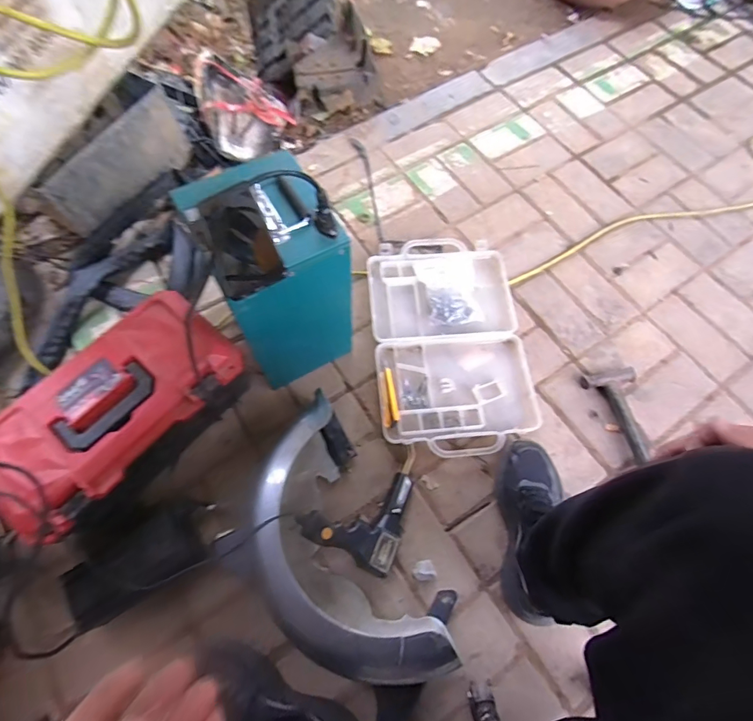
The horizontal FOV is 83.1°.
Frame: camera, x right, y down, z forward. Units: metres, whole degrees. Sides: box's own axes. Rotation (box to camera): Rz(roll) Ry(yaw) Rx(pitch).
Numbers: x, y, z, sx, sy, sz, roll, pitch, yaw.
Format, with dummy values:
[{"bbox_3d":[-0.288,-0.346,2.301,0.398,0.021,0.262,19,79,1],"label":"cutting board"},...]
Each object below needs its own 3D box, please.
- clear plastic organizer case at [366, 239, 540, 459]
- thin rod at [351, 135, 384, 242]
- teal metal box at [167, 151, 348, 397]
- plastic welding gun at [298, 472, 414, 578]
[{"bbox_3d":[0.140,-0.044,0.830,0.290,0.043,0.451,-5,68,-4],"label":"clear plastic organizer case"},{"bbox_3d":[-0.014,-0.408,0.999,0.029,0.007,0.324,-12,68,-7],"label":"thin rod"},{"bbox_3d":[-0.149,-0.122,0.659,0.168,0.307,0.195,-28,71,-13],"label":"teal metal box"},{"bbox_3d":[-0.016,0.269,0.663,0.188,0.043,0.121,-13,72,-33],"label":"plastic welding gun"}]

